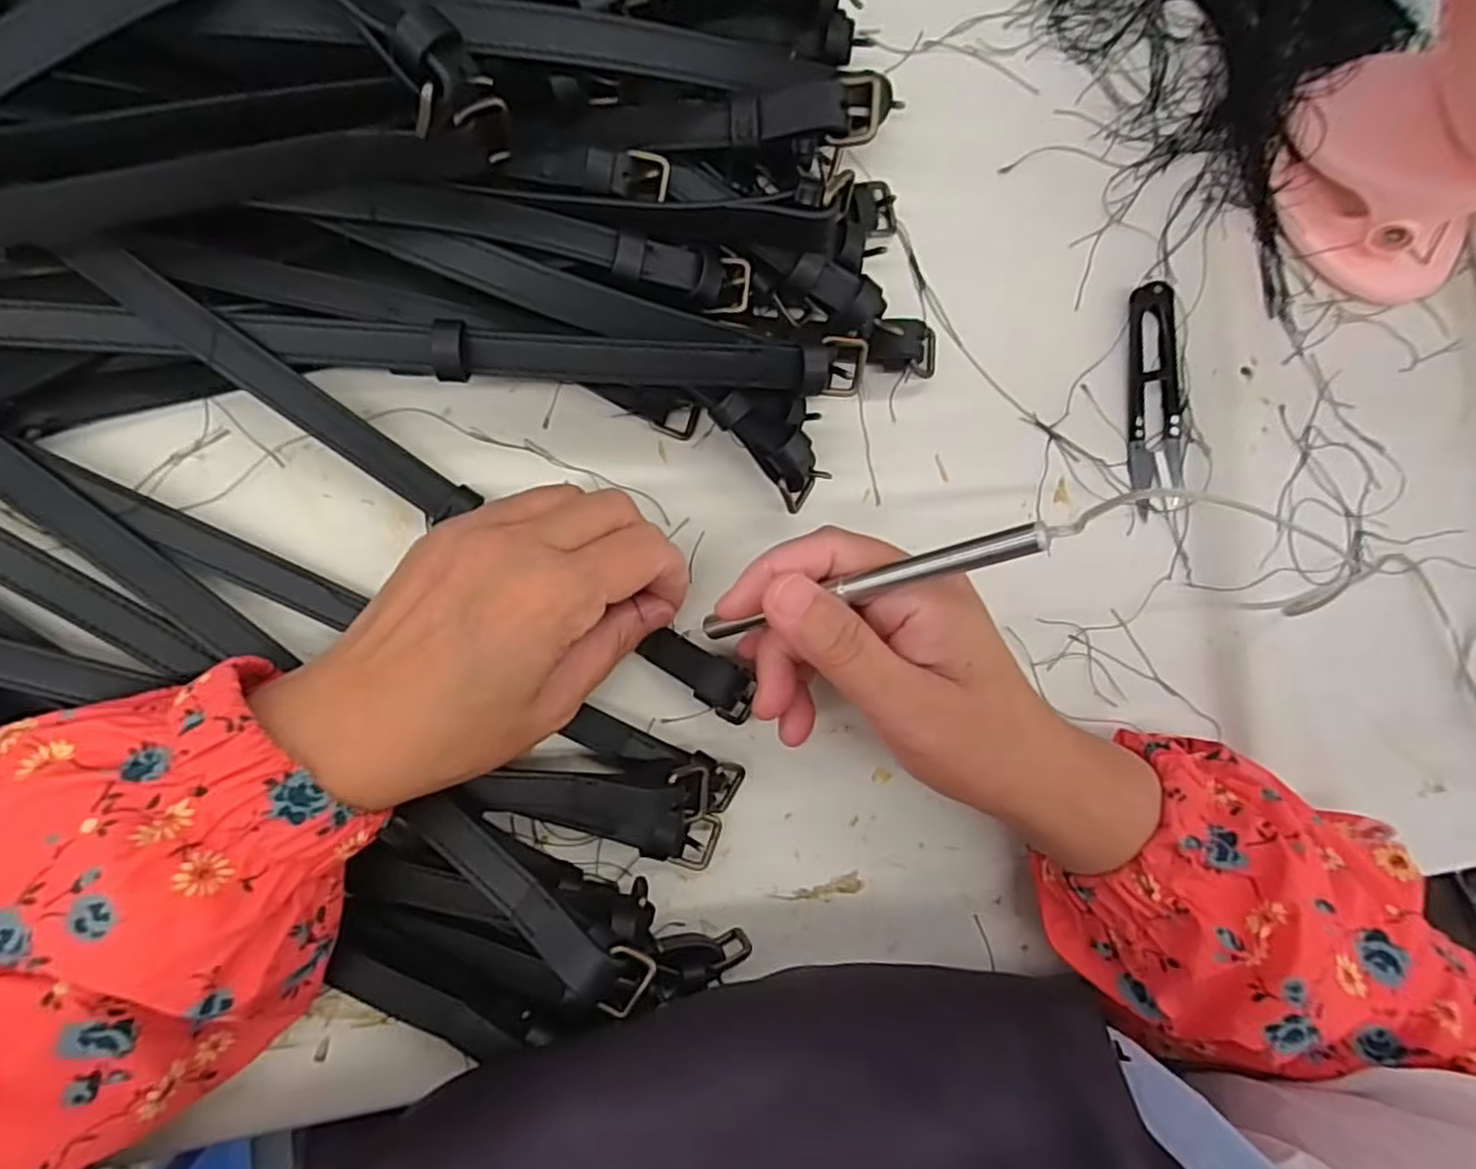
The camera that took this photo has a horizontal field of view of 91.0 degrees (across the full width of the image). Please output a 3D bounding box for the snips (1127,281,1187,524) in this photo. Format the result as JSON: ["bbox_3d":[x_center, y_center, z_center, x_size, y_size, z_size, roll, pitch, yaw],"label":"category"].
[{"bbox_3d":[0.185,-0.082,0.323,0.023,0.010,0.099,-6,90,-10],"label":"snips"}]

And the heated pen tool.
[{"bbox_3d":[0.035,0.002,0.242,0.008,0.148,0.009,-21,94,-53],"label":"heated pen tool"}]

